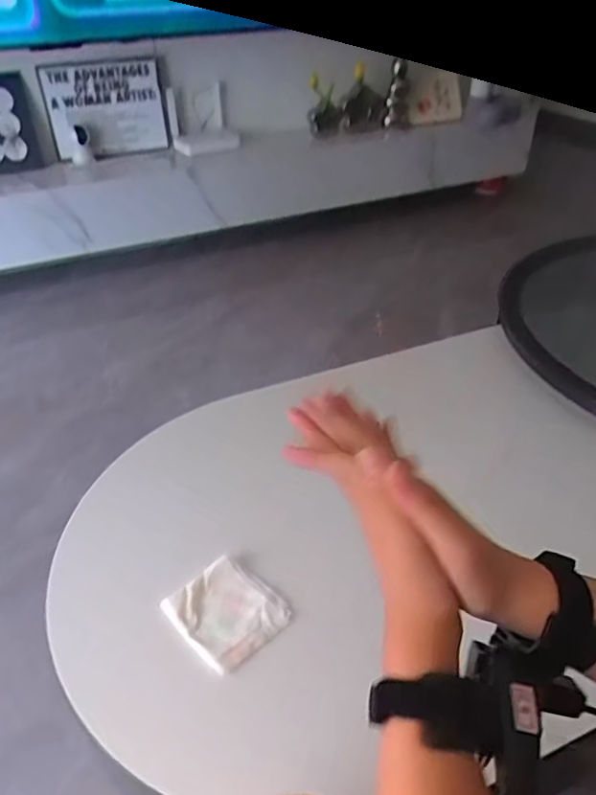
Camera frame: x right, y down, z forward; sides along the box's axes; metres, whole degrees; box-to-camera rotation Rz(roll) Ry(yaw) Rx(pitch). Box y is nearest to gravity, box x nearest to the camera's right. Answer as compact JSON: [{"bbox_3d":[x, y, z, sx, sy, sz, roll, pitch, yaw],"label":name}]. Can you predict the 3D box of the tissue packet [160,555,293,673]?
[{"bbox_3d":[-0.072,0.214,0.597,0.103,0.021,0.089,28,45,35],"label":"tissue packet"}]

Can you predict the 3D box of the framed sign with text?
[{"bbox_3d":[-0.542,-0.811,1.672,0.324,0.280,0.023,-3,58,-6],"label":"framed sign with text"}]

